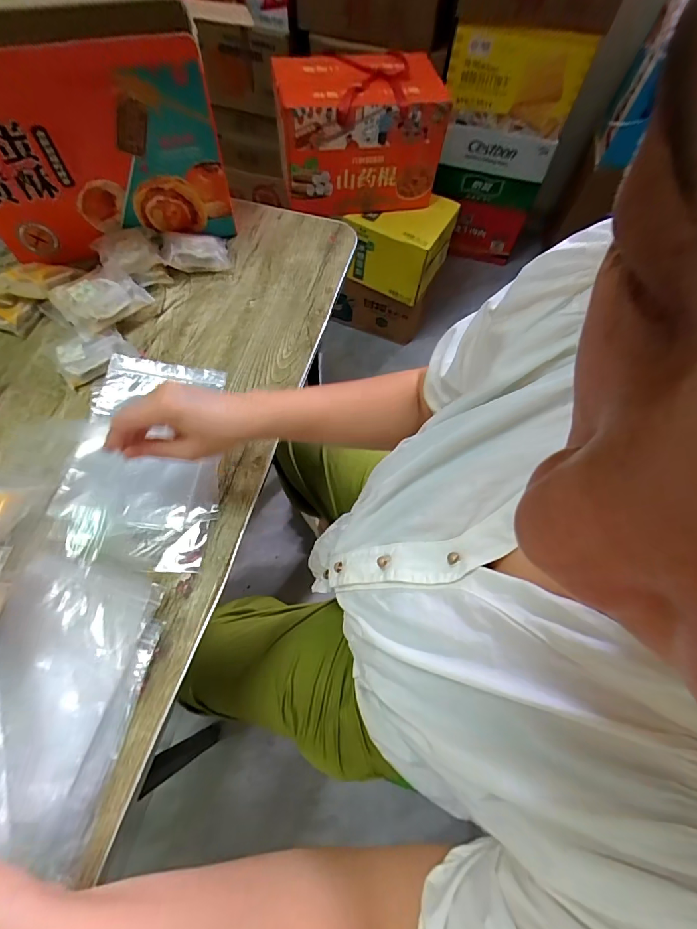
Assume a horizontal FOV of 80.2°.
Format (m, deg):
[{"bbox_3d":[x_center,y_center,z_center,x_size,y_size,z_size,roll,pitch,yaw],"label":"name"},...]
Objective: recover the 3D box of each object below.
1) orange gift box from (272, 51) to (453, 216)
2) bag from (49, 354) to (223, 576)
[{"bbox_3d":[0.037,-0.887,1.114,0.405,0.293,0.249,-3,64,-4],"label":"orange gift box"},{"bbox_3d":[-0.239,-0.013,0.497,0.174,0.016,0.263,4,64,-1],"label":"bag"}]

